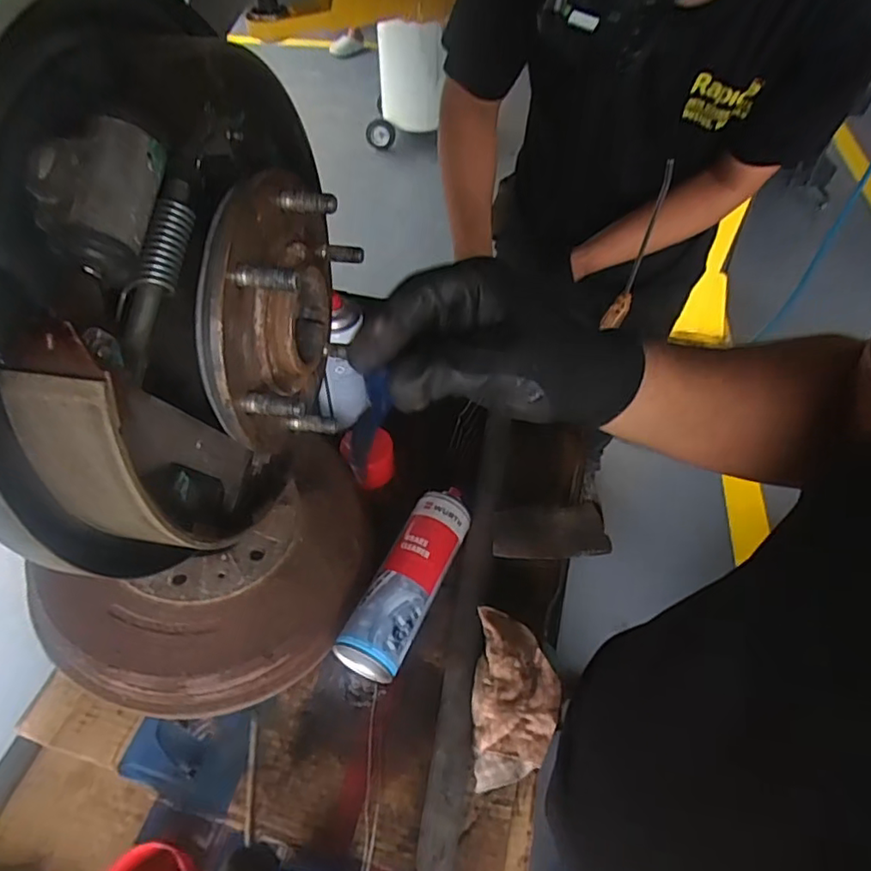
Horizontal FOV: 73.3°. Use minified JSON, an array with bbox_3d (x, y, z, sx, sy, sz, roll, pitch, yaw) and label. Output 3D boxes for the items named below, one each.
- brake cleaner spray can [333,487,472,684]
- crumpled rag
[{"bbox_3d":[-0.023,0.145,0.612,0.060,0.056,0.206,20,54,16],"label":"brake cleaner spray can"},{"bbox_3d":[0.072,0.231,0.525,0.074,0.020,0.149,6,51,6],"label":"crumpled rag"}]

